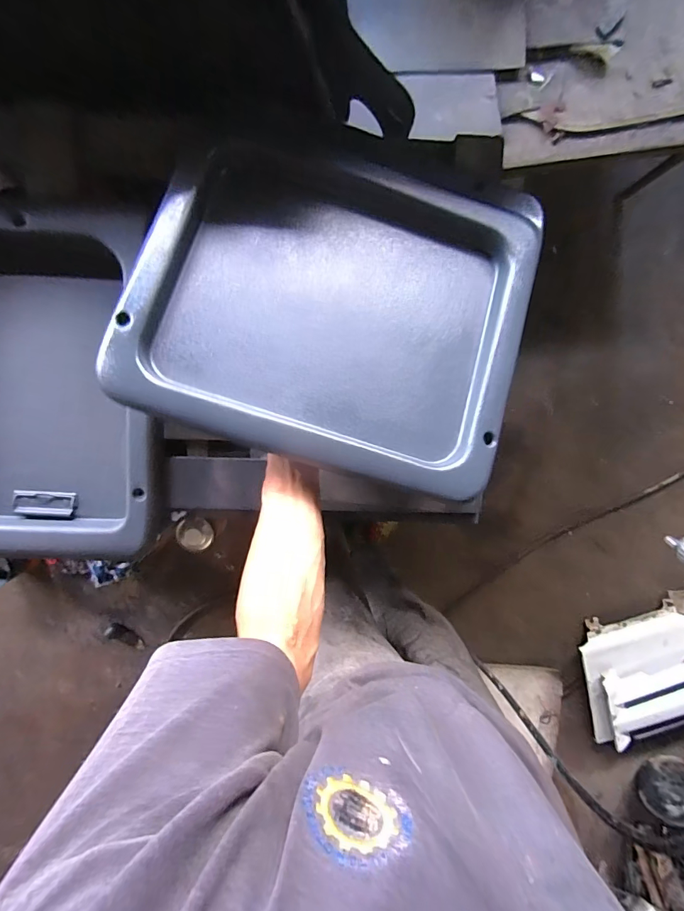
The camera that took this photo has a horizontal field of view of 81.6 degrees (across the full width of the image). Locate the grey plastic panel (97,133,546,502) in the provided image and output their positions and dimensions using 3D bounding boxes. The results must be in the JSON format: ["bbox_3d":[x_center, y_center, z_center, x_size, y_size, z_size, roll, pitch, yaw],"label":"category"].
[{"bbox_3d":[0.000,-0.173,0.436,0.404,0.032,0.362,17,80,-6],"label":"grey plastic panel"}]

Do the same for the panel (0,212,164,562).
[{"bbox_3d":[-0.375,-0.083,0.507,0.292,0.094,0.403,2,97,-2],"label":"panel"}]

